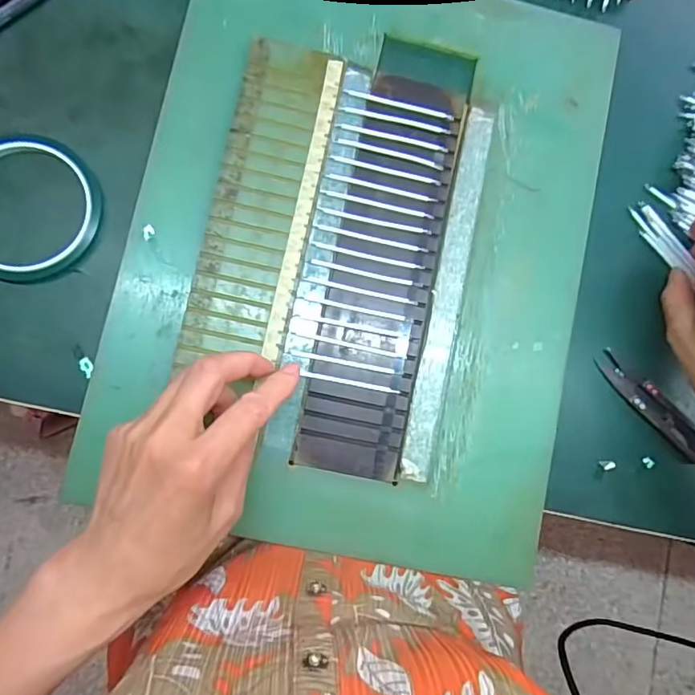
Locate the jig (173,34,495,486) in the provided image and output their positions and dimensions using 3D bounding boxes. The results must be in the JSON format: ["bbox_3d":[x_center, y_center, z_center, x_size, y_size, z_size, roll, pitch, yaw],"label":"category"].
[{"bbox_3d":[-0.003,-0.069,0.331,0.168,0.009,0.285,12,85,-5],"label":"jig"}]

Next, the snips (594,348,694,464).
[{"bbox_3d":[0.212,0.041,0.345,0.021,0.009,0.100,-44,91,-7],"label":"snips"}]

